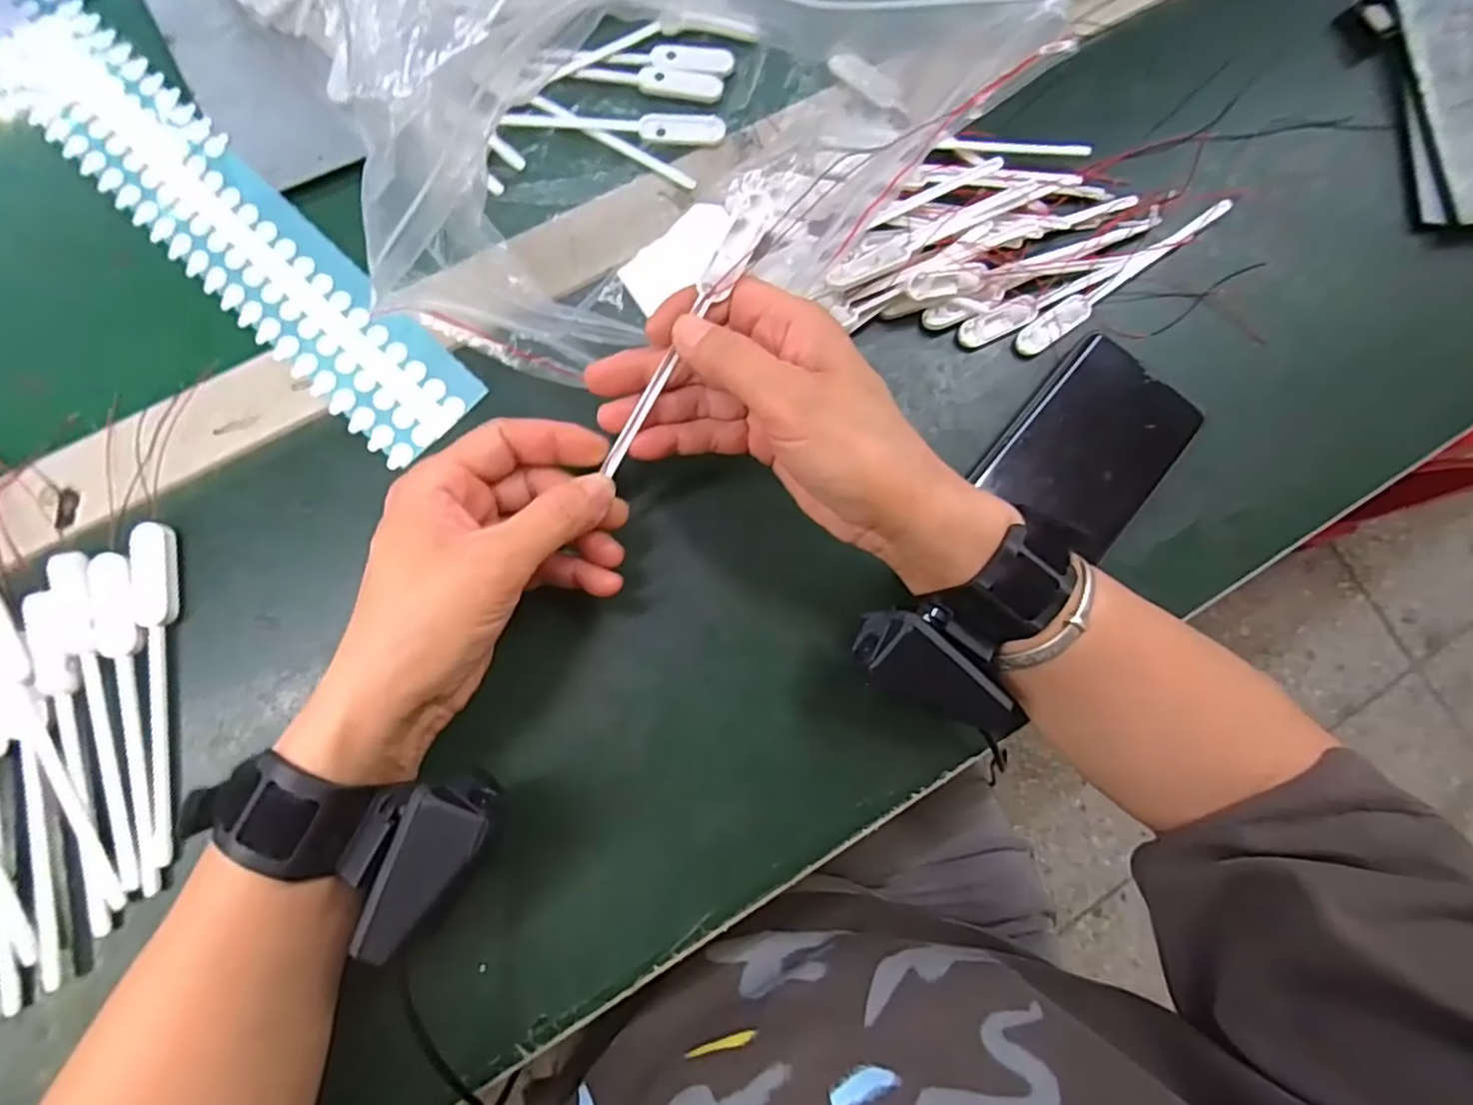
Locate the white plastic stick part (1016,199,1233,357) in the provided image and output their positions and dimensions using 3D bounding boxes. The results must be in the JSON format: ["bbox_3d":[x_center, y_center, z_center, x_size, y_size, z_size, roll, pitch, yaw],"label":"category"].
[{"bbox_3d":[0.208,-0.148,0.363,0.143,0.005,0.015,-35,85,-9],"label":"white plastic stick part"}]

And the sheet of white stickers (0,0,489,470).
[{"bbox_3d":[-0.280,-0.187,0.344,0.376,0.008,0.060,43,81,3],"label":"sheet of white stickers"}]

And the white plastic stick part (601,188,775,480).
[{"bbox_3d":[-0.020,-0.087,0.277,0.015,0.004,0.127,31,97,1],"label":"white plastic stick part"}]

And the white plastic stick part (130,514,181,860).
[{"bbox_3d":[-0.252,0.060,0.295,0.014,0.007,0.145,-7,82,-5],"label":"white plastic stick part"}]

